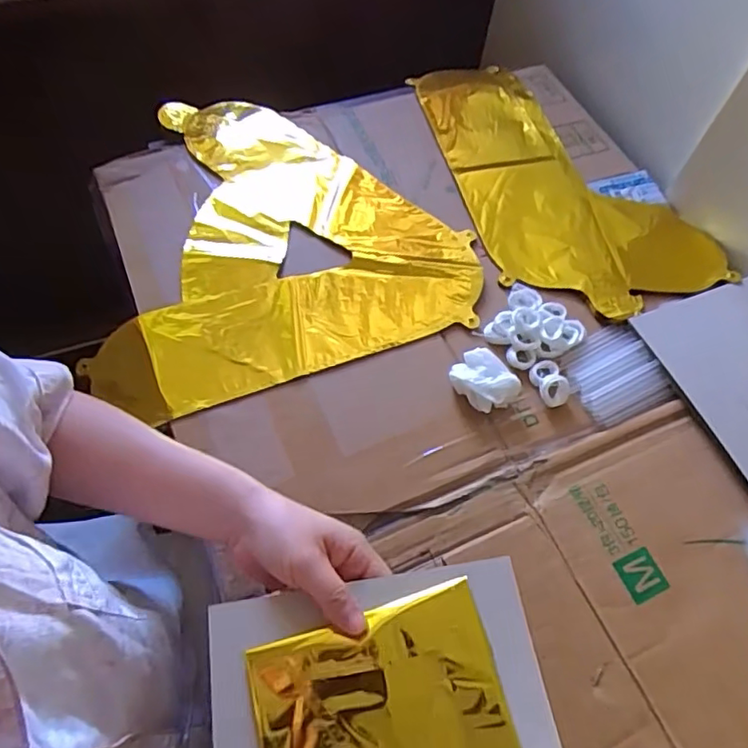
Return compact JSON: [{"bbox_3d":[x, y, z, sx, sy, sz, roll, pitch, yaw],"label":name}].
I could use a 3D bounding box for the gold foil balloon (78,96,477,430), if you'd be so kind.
[{"bbox_3d":[-0.117,-0.144,0.592,0.355,0.045,0.358,-17,64,-13],"label":"gold foil balloon"}]

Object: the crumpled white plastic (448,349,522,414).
[{"bbox_3d":[0.094,0.007,0.495,0.043,0.020,0.055,-39,71,-22],"label":"crumpled white plastic"}]

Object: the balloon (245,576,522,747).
[{"bbox_3d":[0.006,0.197,0.331,0.139,0.007,0.115,-15,65,-4],"label":"balloon"}]

